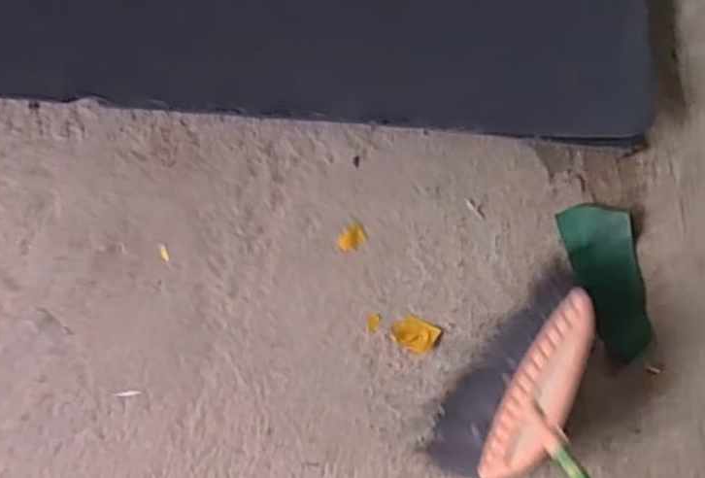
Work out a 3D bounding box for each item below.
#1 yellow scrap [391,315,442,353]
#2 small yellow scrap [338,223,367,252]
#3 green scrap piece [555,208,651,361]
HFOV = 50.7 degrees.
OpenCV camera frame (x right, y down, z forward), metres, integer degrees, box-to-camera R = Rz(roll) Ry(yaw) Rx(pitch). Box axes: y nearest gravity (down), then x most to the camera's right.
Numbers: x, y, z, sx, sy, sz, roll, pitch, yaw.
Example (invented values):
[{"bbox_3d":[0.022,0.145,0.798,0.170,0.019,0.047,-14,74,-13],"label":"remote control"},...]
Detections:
[{"bbox_3d":[0.075,0.113,0.895,0.054,0.006,0.037,21,80,5],"label":"yellow scrap"},{"bbox_3d":[0.000,-0.001,0.931,0.037,0.004,0.027,-36,81,-6],"label":"small yellow scrap"},{"bbox_3d":[0.308,0.049,0.890,0.079,0.017,0.187,-11,79,-1],"label":"green scrap piece"}]

